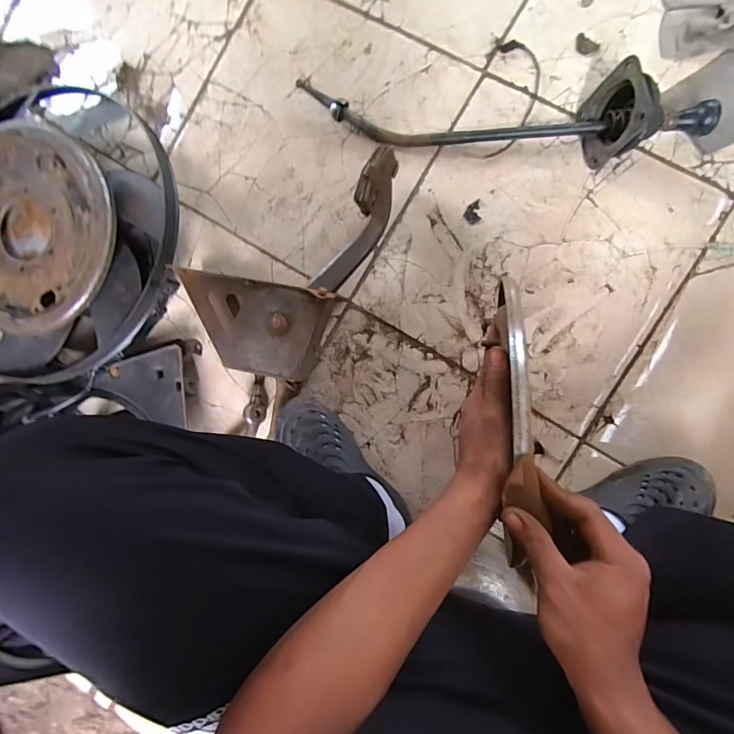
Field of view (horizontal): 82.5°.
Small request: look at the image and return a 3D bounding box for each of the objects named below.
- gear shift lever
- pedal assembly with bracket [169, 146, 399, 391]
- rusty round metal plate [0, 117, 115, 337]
[{"bbox_3d":[0.179,-0.361,0.590,0.582,0.092,0.110,6,93,8],"label":"gear shift lever"},{"bbox_3d":[-0.119,-0.167,0.629,0.221,0.102,0.367,30,94,8],"label":"pedal assembly with bracket"},{"bbox_3d":[-0.503,-0.198,0.605,0.283,0.047,0.287,0,90,9],"label":"rusty round metal plate"}]

